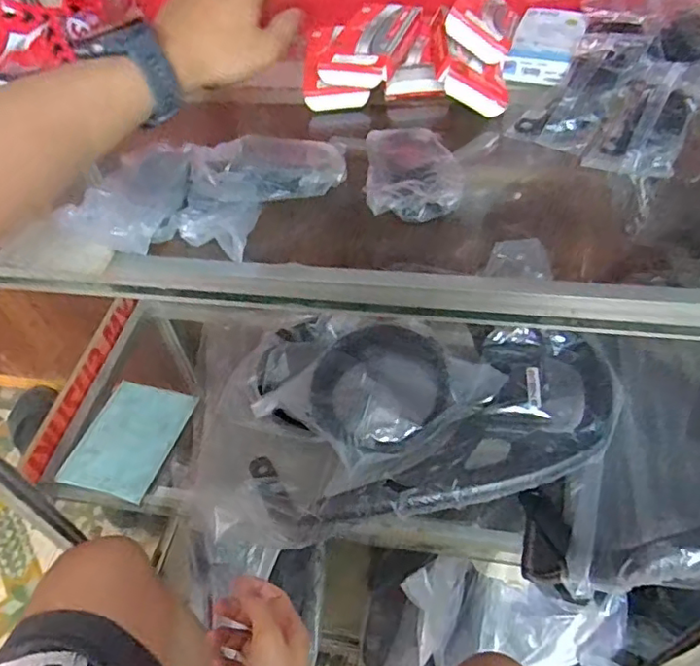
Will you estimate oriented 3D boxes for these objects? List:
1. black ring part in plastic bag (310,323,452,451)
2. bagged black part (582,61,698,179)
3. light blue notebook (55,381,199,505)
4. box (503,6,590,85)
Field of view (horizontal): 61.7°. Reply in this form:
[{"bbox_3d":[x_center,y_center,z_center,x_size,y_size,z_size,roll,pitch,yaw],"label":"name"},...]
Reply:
[{"bbox_3d":[0.033,0.054,0.663,0.154,0.046,0.159,0,48,6],"label":"black ring part in plastic bag"},{"bbox_3d":[0.216,-0.158,0.423,0.056,0.027,0.117,20,53,22],"label":"bagged black part"},{"bbox_3d":[-0.278,0.130,0.736,0.115,0.009,0.151,11,50,15],"label":"light blue notebook"},{"bbox_3d":[0.168,-0.248,0.503,0.053,0.022,0.101,16,52,20],"label":"box"}]

